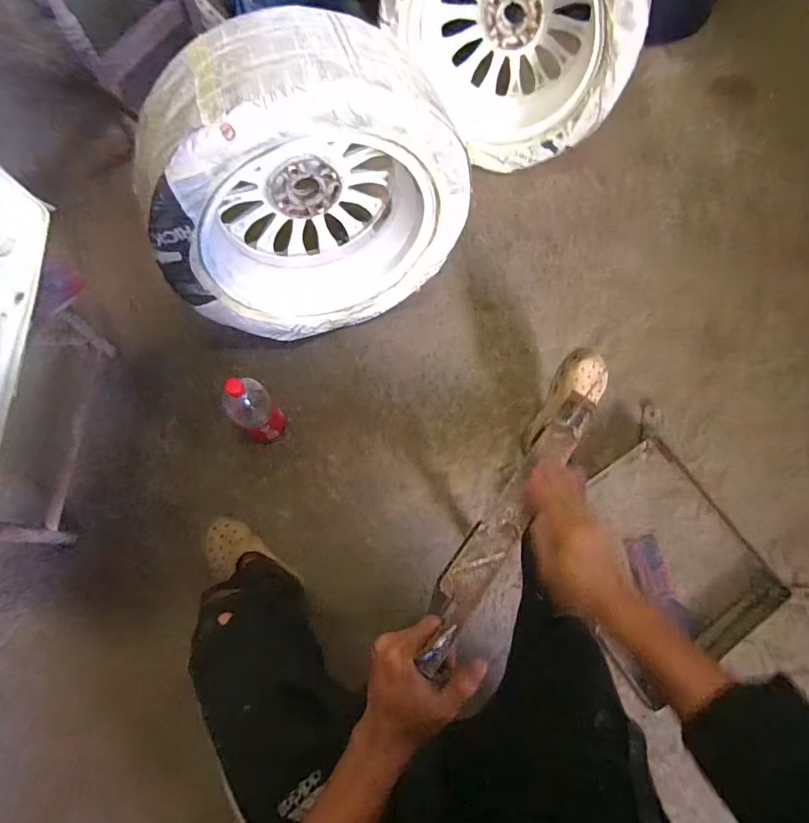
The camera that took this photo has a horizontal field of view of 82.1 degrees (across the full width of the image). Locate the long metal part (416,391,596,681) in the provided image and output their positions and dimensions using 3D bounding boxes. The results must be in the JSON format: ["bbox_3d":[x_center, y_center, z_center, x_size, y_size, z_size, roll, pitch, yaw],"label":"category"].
[{"bbox_3d":[0.111,0.091,0.456,0.040,0.018,0.344,36,55,12],"label":"long metal part"}]

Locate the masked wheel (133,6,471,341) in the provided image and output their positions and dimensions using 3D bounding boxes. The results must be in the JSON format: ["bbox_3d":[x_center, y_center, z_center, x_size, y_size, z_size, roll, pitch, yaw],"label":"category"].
[{"bbox_3d":[-0.171,-0.385,0.859,0.519,0.530,0.198,-17,71,-6],"label":"masked wheel"}]

